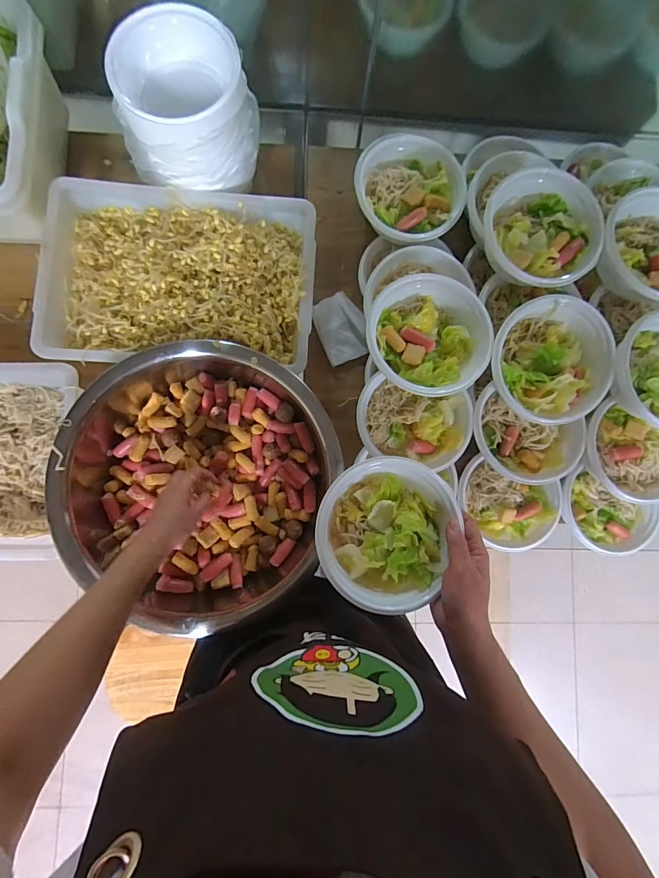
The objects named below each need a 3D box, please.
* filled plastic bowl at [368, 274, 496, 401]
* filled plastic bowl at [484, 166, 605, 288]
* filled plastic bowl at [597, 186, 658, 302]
[{"bbox_3d":[0.130,-0.132,0.500,0.154,0.054,0.154,0,85,-4],"label":"filled plastic bowl"},{"bbox_3d":[0.294,-0.285,0.515,0.145,0.068,0.152,0,85,-4],"label":"filled plastic bowl"},{"bbox_3d":[0.448,-0.261,0.523,0.163,0.053,0.136,26,84,-1],"label":"filled plastic bowl"}]

